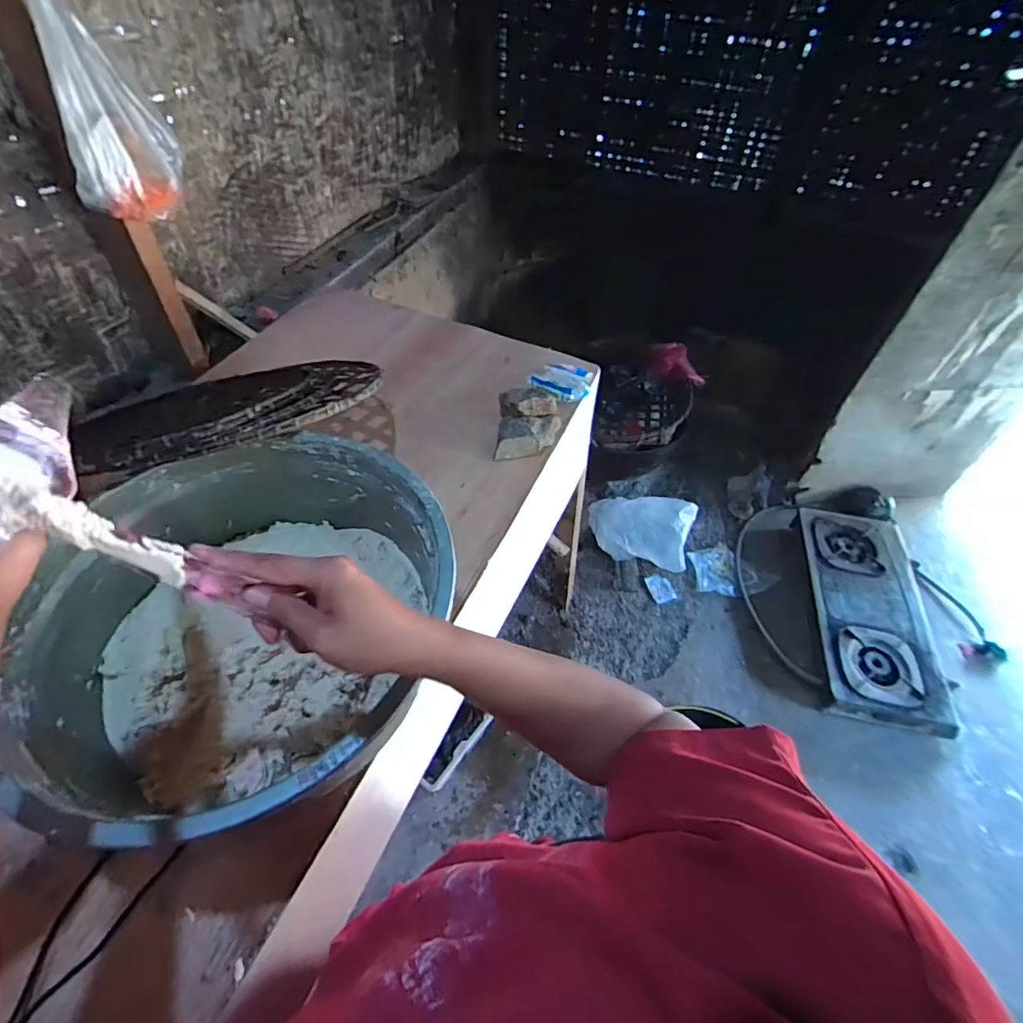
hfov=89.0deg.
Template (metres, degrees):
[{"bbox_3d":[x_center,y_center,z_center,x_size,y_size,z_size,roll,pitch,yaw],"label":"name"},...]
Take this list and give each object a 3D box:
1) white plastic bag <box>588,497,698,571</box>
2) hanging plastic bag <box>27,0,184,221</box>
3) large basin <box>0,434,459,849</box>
[{"bbox_3d":[0.432,0.048,1.726,0.330,0.213,0.144,11,51,6],"label":"white plastic bag"},{"bbox_3d":[-0.564,-0.555,0.718,0.142,0.268,0.072,-22,55,-19],"label":"hanging plastic bag"},{"bbox_3d":[-0.261,0.108,0.540,0.388,0.147,0.399,1,51,-2],"label":"large basin"}]

